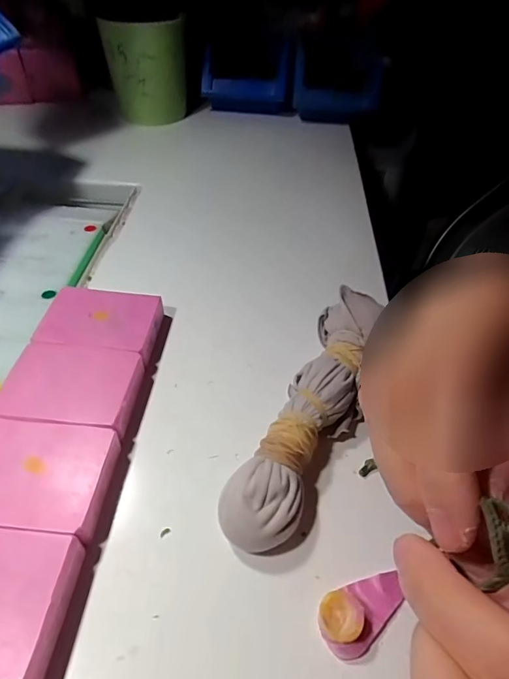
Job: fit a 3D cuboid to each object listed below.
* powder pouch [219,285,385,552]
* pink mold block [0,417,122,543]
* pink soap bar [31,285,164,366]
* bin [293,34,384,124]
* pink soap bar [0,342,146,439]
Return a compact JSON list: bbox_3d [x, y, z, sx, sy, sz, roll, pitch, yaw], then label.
[{"bbox_3d":[0.037,0.041,0.258,0.049,0.043,0.179,22,49,17],"label":"powder pouch"},{"bbox_3d":[-0.118,0.073,0.230,0.081,0.013,0.058,6,46,2],"label":"pink mold block"},{"bbox_3d":[-0.111,-0.013,0.310,0.079,0.013,0.057,6,46,3],"label":"pink soap bar"},{"bbox_3d":[0.123,-0.373,0.609,0.122,0.085,0.137,10,47,6],"label":"bin"},{"bbox_3d":[-0.114,0.030,0.271,0.080,0.012,0.059,7,46,3],"label":"pink soap bar"}]

